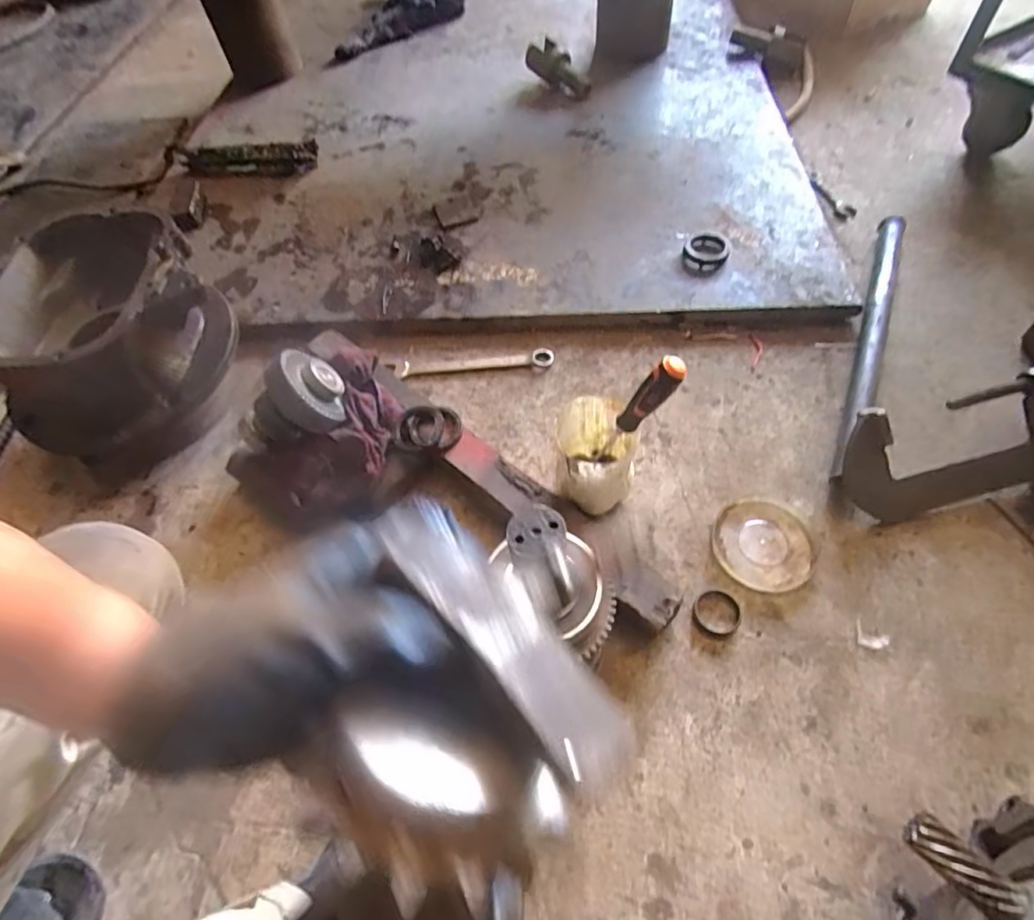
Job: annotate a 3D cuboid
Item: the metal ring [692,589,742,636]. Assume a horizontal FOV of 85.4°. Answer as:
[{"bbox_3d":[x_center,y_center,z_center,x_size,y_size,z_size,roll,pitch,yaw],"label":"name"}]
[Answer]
[{"bbox_3d":[0.220,0.167,0.614,0.050,0.005,0.049,-2,58,3],"label":"metal ring"}]

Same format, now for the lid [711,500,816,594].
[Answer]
[{"bbox_3d":[0.284,0.098,0.649,0.105,0.014,0.110,-2,58,3],"label":"lid"}]

